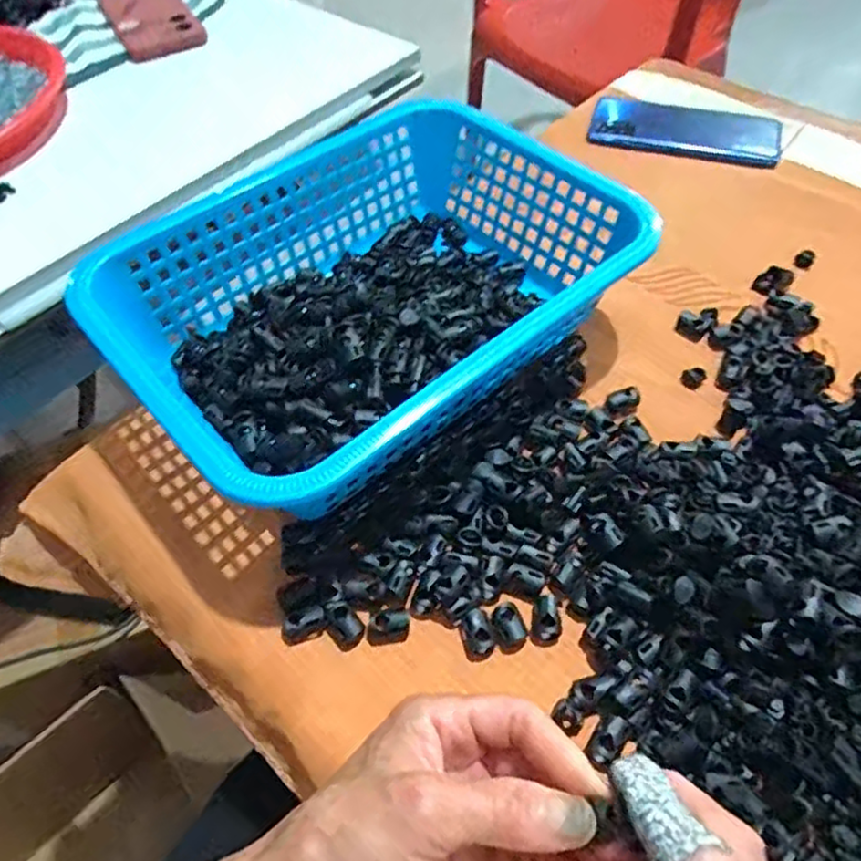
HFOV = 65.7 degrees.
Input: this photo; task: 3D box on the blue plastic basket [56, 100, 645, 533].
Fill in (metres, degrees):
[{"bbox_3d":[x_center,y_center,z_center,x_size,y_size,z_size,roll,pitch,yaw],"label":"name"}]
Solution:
[{"bbox_3d":[-0.032,-0.083,0.410,0.289,0.073,0.211,-37,60,-21],"label":"blue plastic basket"}]

